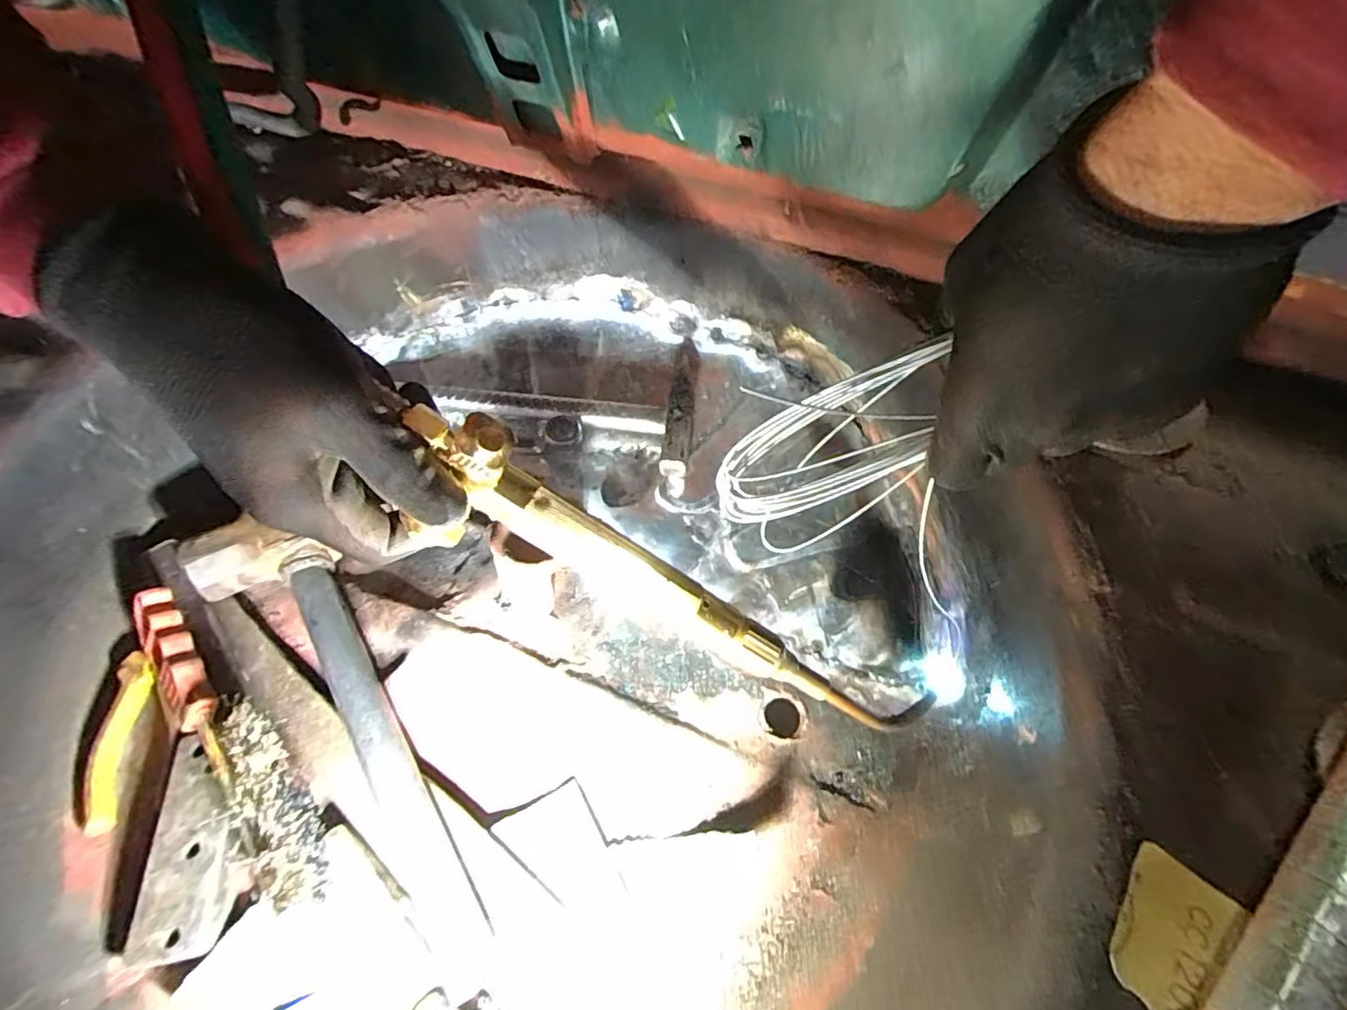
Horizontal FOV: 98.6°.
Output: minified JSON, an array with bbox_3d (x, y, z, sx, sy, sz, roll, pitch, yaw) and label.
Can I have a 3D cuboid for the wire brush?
[{"bbox_3d":[-0.265,0.136,0.342,0.223,0.040,0.044,37,64,21],"label":"wire brush"}]

